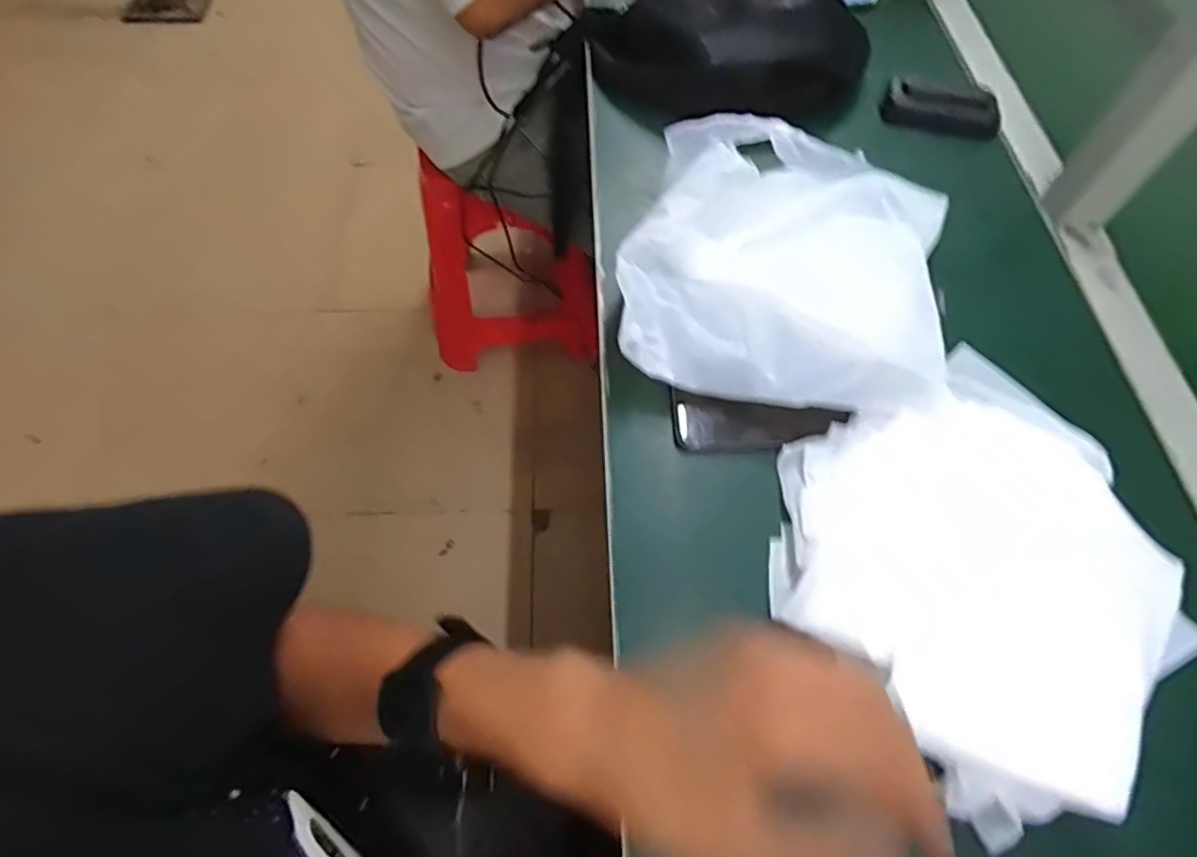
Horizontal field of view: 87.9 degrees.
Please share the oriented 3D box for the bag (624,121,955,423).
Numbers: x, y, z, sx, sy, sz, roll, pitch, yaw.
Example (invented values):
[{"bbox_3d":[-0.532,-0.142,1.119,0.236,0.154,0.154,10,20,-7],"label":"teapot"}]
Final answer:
[{"bbox_3d":[0.139,-0.124,0.464,0.228,0.052,0.234,13,62,6],"label":"bag"}]

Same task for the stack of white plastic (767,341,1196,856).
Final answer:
[{"bbox_3d":[0.225,0.079,0.374,0.218,0.039,0.224,-35,67,-18],"label":"stack of white plastic"}]

